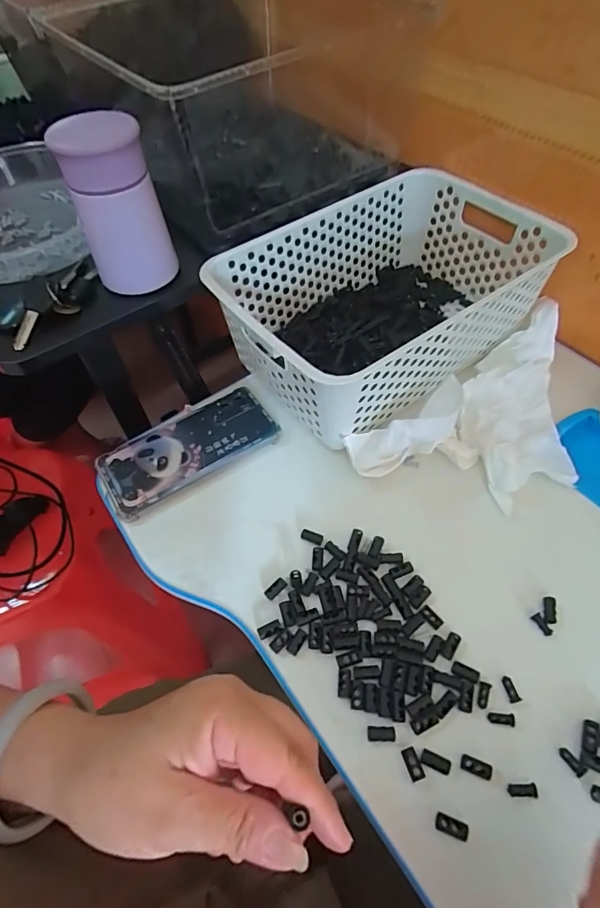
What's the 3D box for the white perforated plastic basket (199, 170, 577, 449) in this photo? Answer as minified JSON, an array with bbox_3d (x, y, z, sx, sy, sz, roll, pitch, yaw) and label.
[{"bbox_3d":[0.083,-0.159,0.473,0.307,0.101,0.204,-32,60,-20],"label":"white perforated plastic basket"}]

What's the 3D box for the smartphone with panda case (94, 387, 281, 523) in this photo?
[{"bbox_3d":[-0.105,-0.006,0.441,0.160,0.017,0.079,-30,59,-18],"label":"smartphone with panda case"}]

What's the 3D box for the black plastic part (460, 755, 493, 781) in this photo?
[{"bbox_3d":[0.112,0.199,0.295,0.019,0.004,0.009,17,57,13],"label":"black plastic part"}]

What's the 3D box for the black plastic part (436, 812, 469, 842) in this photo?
[{"bbox_3d":[0.091,0.223,0.278,0.019,0.004,0.009,16,57,12],"label":"black plastic part"}]

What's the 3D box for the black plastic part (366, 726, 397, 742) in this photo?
[{"bbox_3d":[0.054,0.185,0.307,0.018,0.004,0.009,0,55,2],"label":"black plastic part"}]

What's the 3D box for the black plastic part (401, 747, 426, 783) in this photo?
[{"bbox_3d":[0.072,0.198,0.297,0.009,0.004,0.018,-15,56,-9],"label":"black plastic part"}]

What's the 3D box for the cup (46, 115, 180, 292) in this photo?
[{"bbox_3d":[-0.156,-0.211,0.403,0.069,0.126,0.058,-19,56,-9],"label":"cup"}]

